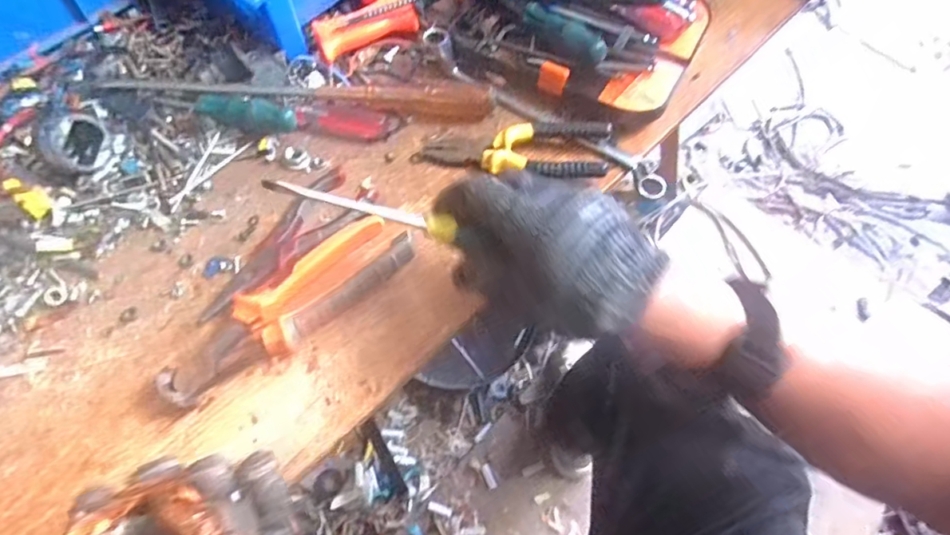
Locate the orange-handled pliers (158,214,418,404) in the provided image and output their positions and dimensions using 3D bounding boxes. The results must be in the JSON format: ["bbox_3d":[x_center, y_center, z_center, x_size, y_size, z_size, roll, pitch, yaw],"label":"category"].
[{"bbox_3d":[-0.134,0.028,0.405,0.191,0.025,0.054,-38,66,-19],"label":"orange-handled pliers"}]

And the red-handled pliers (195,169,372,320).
[{"bbox_3d":[-0.149,-0.020,0.433,0.056,0.015,0.151,38,67,20],"label":"red-handled pliers"}]

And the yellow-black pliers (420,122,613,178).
[{"bbox_3d":[0.036,-0.108,0.475,0.154,0.020,0.057,8,60,5],"label":"yellow-black pliers"}]

